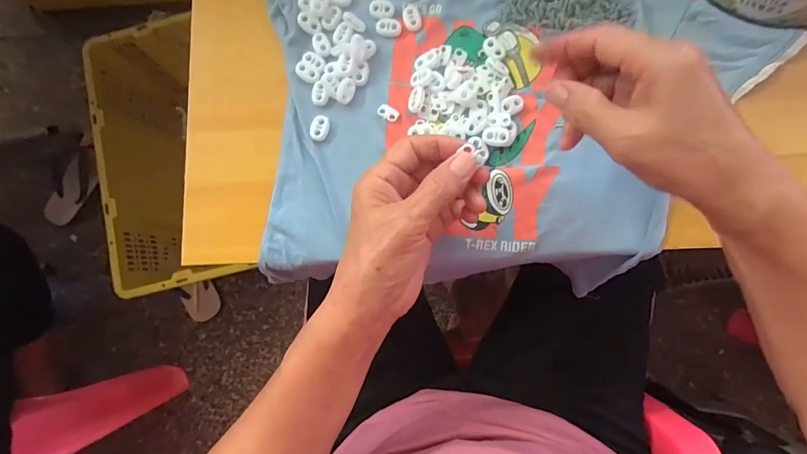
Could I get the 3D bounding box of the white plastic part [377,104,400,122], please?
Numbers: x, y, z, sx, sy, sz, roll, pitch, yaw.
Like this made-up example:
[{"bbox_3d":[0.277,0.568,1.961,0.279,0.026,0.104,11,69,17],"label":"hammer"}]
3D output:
[{"bbox_3d":[-0.013,-0.099,0.334,0.019,0.006,0.012,32,87,5],"label":"white plastic part"}]

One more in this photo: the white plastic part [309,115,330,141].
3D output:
[{"bbox_3d":[-0.073,-0.086,0.331,0.015,0.004,0.023,19,86,5],"label":"white plastic part"}]

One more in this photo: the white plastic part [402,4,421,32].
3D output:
[{"bbox_3d":[0.008,-0.186,0.338,0.015,0.004,0.025,-12,84,2],"label":"white plastic part"}]

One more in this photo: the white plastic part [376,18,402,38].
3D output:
[{"bbox_3d":[-0.013,-0.178,0.339,0.022,0.004,0.015,8,85,4],"label":"white plastic part"}]

